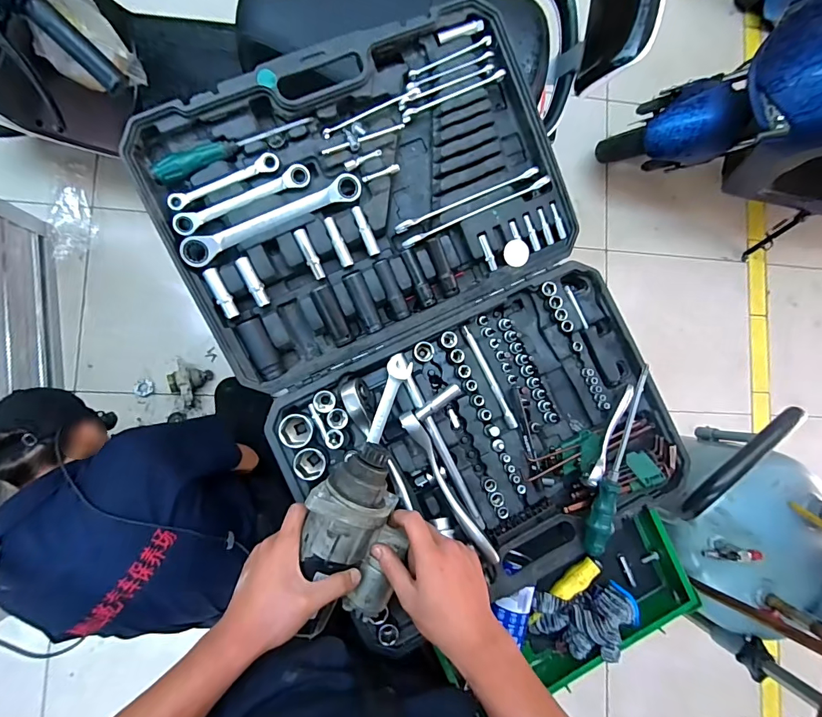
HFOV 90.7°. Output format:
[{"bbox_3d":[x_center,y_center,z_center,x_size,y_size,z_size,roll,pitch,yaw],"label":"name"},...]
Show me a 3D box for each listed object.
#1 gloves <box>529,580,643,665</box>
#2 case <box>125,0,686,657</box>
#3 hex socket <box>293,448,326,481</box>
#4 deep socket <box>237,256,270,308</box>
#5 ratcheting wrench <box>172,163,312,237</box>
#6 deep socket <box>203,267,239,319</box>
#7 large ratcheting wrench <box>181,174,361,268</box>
[{"bbox_3d":[0.257,0.385,0.595,0.148,0.063,0.083,-3,87,-7],"label":"gloves"},{"bbox_3d":[0.028,-0.049,0.526,0.500,0.091,0.702,-25,90,-8],"label":"case"},{"bbox_3d":[-0.129,0.134,0.523,0.039,0.037,0.037,38,83,-4],"label":"hex socket"},{"bbox_3d":[-0.197,-0.095,0.509,0.016,0.015,0.065,-24,103,-8],"label":"deep socket"},{"bbox_3d":[-0.203,-0.192,0.492,0.169,0.012,0.026,-27,90,-8],"label":"ratcheting wrench"},{"bbox_3d":[-0.235,-0.082,0.504,0.017,0.016,0.065,-24,90,-8],"label":"deep socket"},{"bbox_3d":[-0.170,-0.173,0.499,0.229,0.021,0.033,-26,90,-8],"label":"large ratcheting wrench"}]

